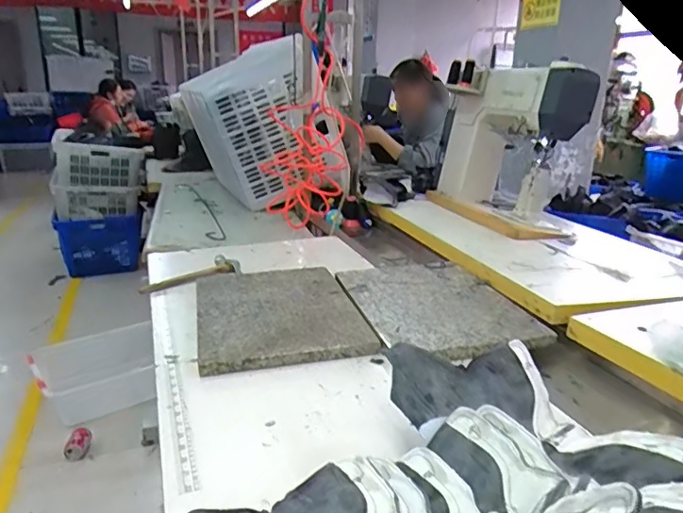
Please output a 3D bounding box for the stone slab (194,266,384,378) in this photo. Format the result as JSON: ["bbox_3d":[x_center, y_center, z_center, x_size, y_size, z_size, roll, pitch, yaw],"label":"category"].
[{"bbox_3d":[-0.128,0.106,1.027,0.298,0.036,0.402,-4,18,-16],"label":"stone slab"}]

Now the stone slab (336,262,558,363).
[{"bbox_3d":[0.180,0.093,1.031,0.289,0.023,0.394,-4,19,-17],"label":"stone slab"}]

